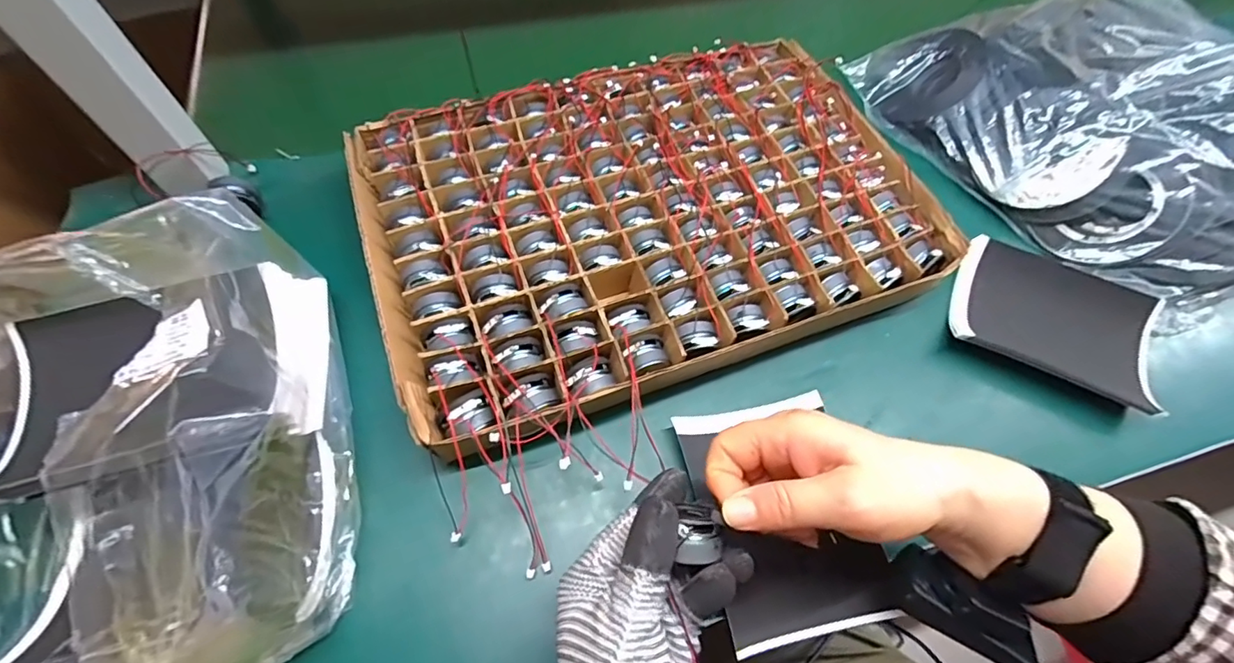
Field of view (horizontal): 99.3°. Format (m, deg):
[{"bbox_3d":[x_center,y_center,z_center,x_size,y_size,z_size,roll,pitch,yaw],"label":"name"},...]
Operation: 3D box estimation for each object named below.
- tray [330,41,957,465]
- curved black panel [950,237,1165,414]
[{"bbox_3d":[0.025,-0.097,0.428,0.416,0.046,0.293,-17,64,-12],"label":"tray"},{"bbox_3d":[0.344,-0.012,0.411,0.146,0.022,0.117,27,63,11],"label":"curved black panel"}]

